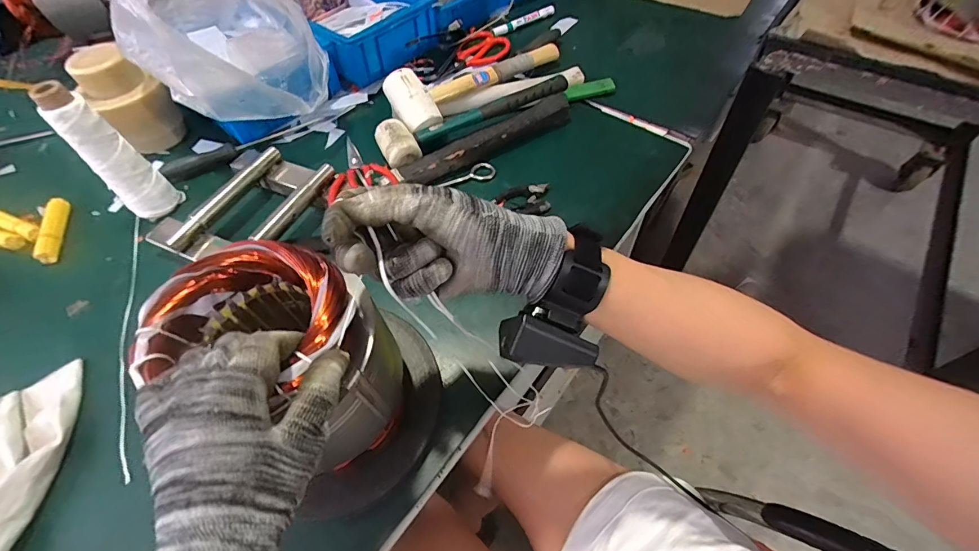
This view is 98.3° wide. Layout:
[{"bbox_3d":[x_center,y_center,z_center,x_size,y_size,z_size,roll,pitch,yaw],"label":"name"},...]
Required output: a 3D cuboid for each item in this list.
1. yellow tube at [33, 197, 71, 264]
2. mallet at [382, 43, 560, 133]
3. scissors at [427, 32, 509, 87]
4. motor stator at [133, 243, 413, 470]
[{"bbox_3d":[-0.557,-0.058,0.545,0.022,0.022,0.107,-20,56,-10],"label":"yellow tube"},{"bbox_3d":[-0.021,-0.309,0.636,0.091,0.052,0.284,38,65,26],"label":"mallet"},{"bbox_3d":[-0.038,-0.376,0.726,0.162,0.021,0.068,-26,72,-10],"label":"scissors"},{"bbox_3d":[-0.151,0.067,0.327,0.138,0.151,0.113,19,59,16],"label":"motor stator"}]

